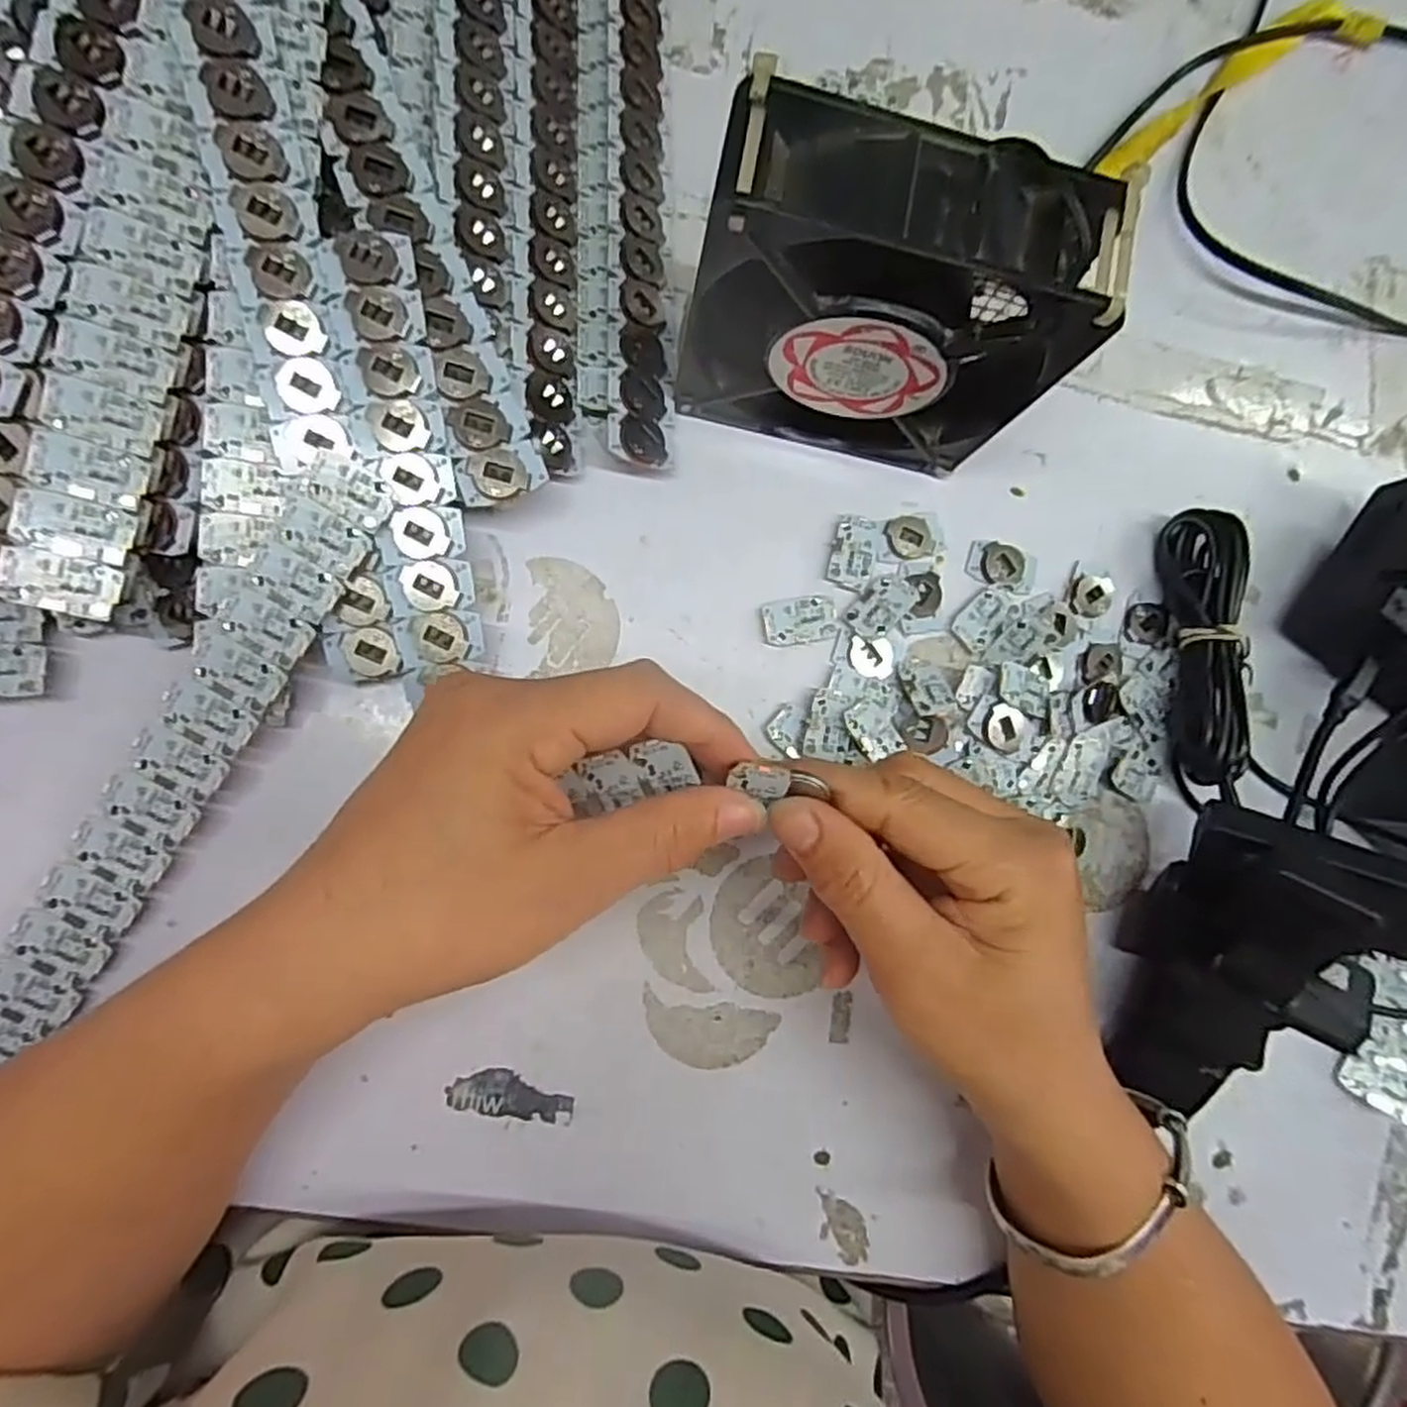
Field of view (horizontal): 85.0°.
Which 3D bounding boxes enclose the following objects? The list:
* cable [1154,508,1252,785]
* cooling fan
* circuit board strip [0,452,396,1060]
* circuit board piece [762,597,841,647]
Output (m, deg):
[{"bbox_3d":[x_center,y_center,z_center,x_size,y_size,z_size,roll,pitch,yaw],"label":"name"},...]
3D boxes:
[{"bbox_3d":[0.207,-0.025,0.316,0.023,0.035,0.111,5,84,-7],"label":"cable"},{"bbox_3d":[0.059,-0.129,0.262,0.121,0.122,0.044,11,84,-7],"label":"cooling fan"},{"bbox_3d":[-0.178,0.023,0.258,0.030,0.004,0.236,32,89,-12],"label":"circuit board strip"},{"bbox_3d":[0.039,-0.033,0.309,0.030,0.004,0.018,-9,86,-9],"label":"circuit board piece"}]

